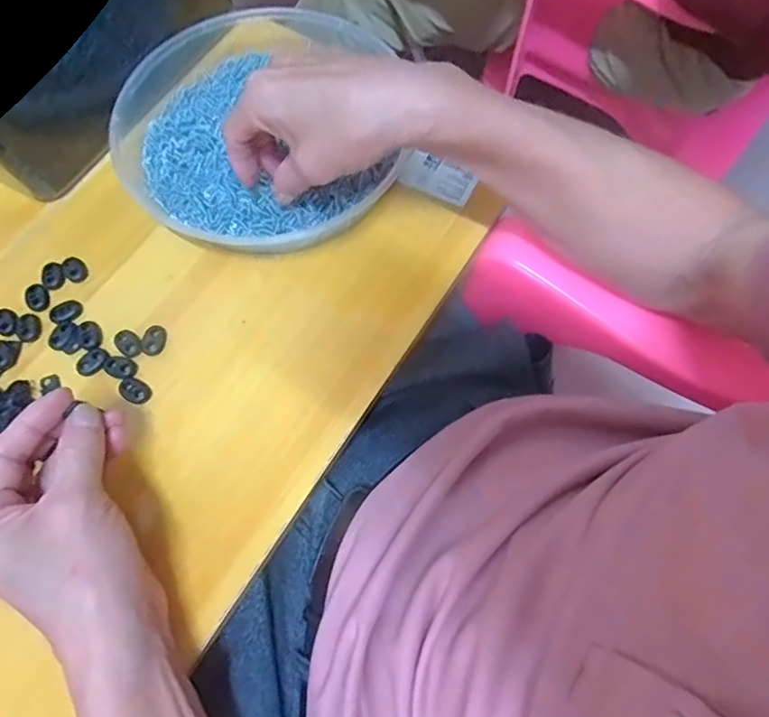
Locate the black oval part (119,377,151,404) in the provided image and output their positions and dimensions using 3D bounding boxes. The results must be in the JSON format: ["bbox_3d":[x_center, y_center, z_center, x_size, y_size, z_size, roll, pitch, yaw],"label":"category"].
[{"bbox_3d":[-0.171,0.021,0.372,0.023,0.004,0.015,29,72,12],"label":"black oval part"}]

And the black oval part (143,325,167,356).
[{"bbox_3d":[-0.162,-0.013,0.381,0.014,0.004,0.022,3,68,2],"label":"black oval part"}]

